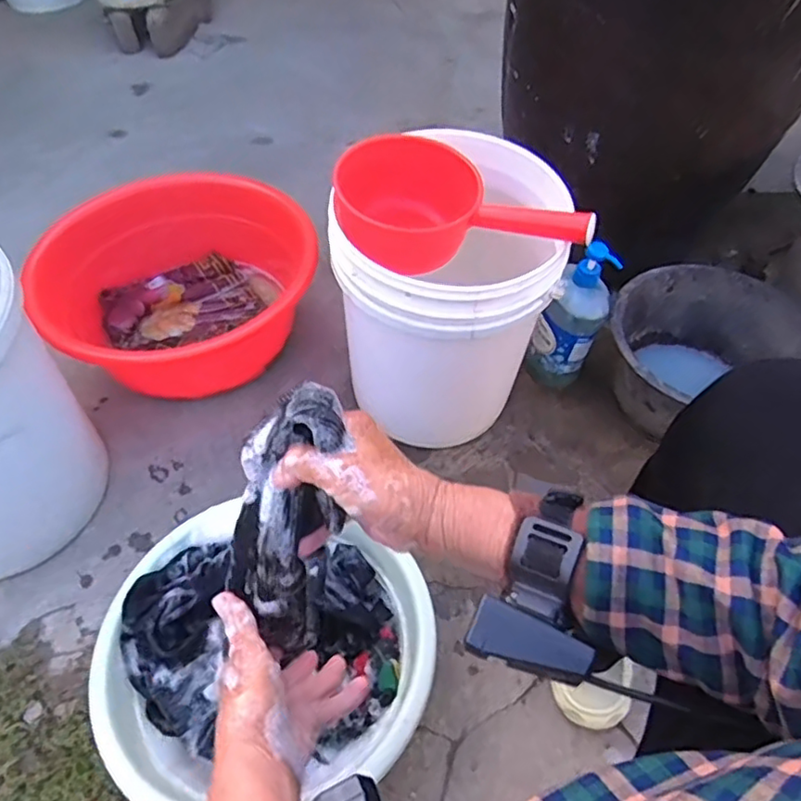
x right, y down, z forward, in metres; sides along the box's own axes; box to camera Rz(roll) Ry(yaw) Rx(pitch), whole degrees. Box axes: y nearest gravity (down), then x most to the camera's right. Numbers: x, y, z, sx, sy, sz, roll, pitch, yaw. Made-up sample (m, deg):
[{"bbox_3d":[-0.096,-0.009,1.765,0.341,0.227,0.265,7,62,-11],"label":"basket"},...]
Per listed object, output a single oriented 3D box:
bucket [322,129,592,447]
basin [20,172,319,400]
[{"bbox_3d":[0.061,-0.136,0.878,0.281,0.377,0.266,1,54,-2],"label":"bucket"},{"bbox_3d":[-0.348,-0.195,1.035,0.415,0.166,0.350,-18,56,-11],"label":"basin"}]

